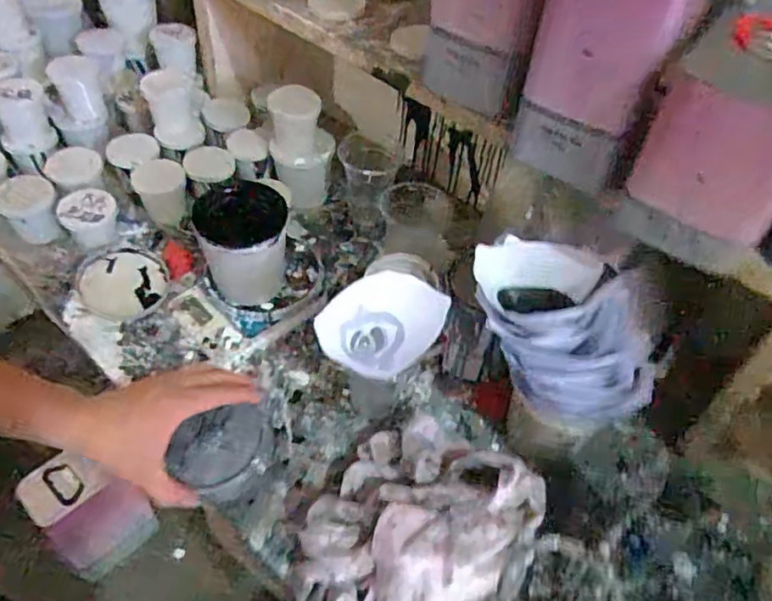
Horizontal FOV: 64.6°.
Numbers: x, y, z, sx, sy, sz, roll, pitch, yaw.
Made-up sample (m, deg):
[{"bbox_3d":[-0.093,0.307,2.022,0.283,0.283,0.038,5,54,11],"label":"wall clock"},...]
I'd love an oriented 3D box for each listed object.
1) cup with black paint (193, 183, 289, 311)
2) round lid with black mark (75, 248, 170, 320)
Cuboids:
[{"bbox_3d":[-0.182,-0.069,0.778,0.108,0.133,0.108,3,48,-4],"label":"cup with black paint"},{"bbox_3d":[-0.345,-0.021,0.802,0.110,0.010,0.096,-23,77,-16],"label":"round lid with black mark"}]

